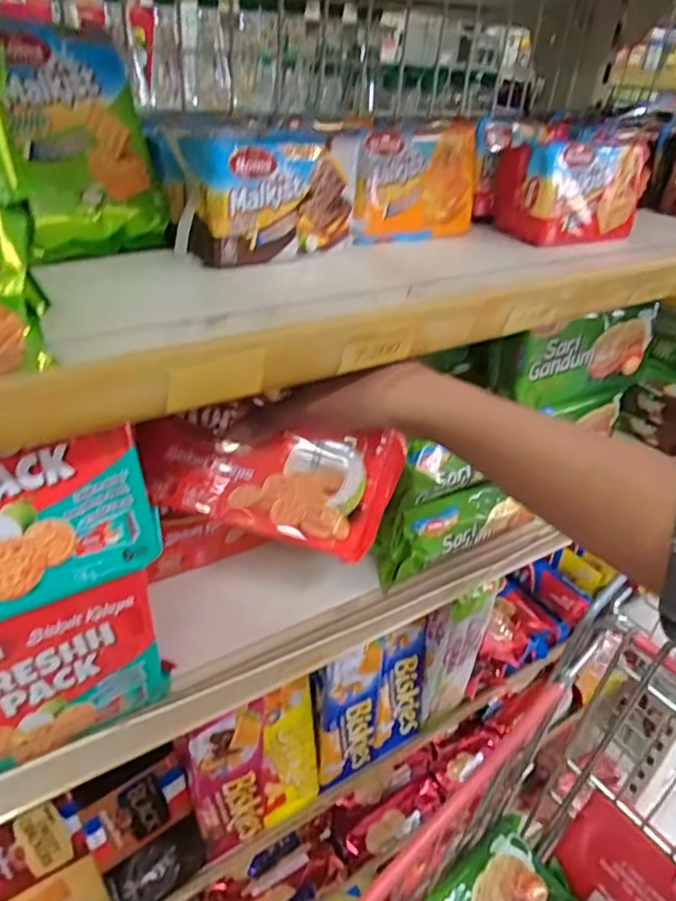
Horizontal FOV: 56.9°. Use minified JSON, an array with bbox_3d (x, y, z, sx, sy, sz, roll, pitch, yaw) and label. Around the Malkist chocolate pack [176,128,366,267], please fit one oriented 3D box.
[{"bbox_3d":[-0.042,-0.177,0.433,0.123,0.075,0.037,-20,42,-32],"label":"Malkist chocolate pack"}]

